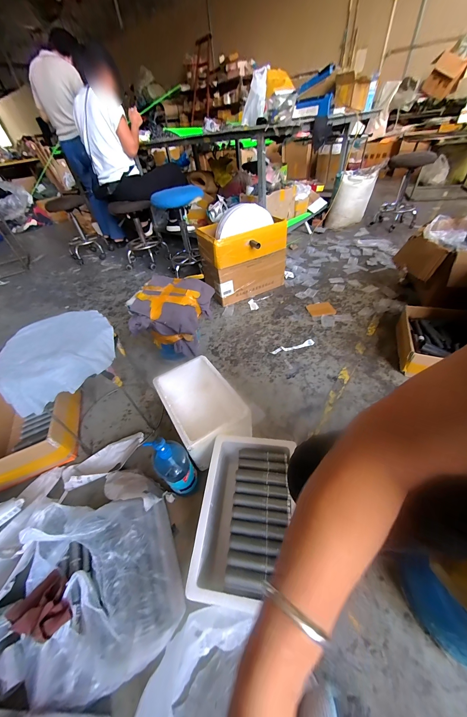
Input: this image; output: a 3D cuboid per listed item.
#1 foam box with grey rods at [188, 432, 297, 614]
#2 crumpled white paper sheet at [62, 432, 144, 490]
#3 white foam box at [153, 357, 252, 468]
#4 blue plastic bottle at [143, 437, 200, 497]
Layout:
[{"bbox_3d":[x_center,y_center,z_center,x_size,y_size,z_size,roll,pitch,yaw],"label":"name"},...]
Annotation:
[{"bbox_3d":[0.037,0.387,0.594,0.216,0.163,0.335,2,46,10],"label":"foam box with grey rods"},{"bbox_3d":[-0.436,0.350,0.806,0.270,0.041,0.107,-25,47,-16],"label":"crumpled white paper sheet"},{"bbox_3d":[-0.103,0.192,0.847,0.223,0.193,0.347,-28,48,-19],"label":"white foam box"},{"bbox_3d":[-0.162,0.304,0.664,0.104,0.240,0.091,29,56,31],"label":"blue plastic bottle"}]

